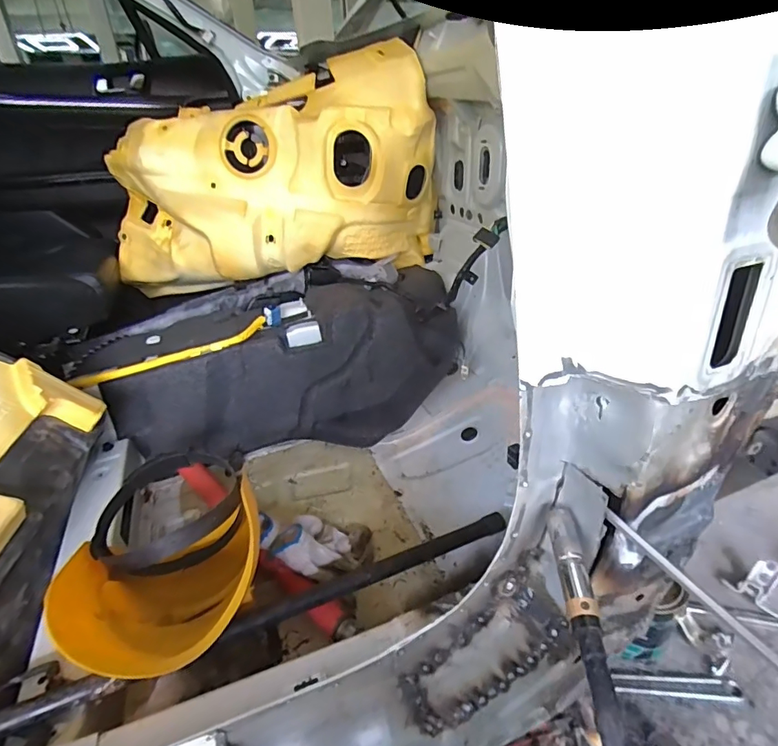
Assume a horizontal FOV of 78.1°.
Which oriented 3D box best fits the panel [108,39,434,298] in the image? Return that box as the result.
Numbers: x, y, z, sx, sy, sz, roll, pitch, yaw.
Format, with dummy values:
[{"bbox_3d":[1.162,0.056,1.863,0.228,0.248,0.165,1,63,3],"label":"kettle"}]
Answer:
[{"bbox_3d":[-0.322,-0.480,1.189,0.852,0.488,0.225,-5,14,8],"label":"panel"}]

